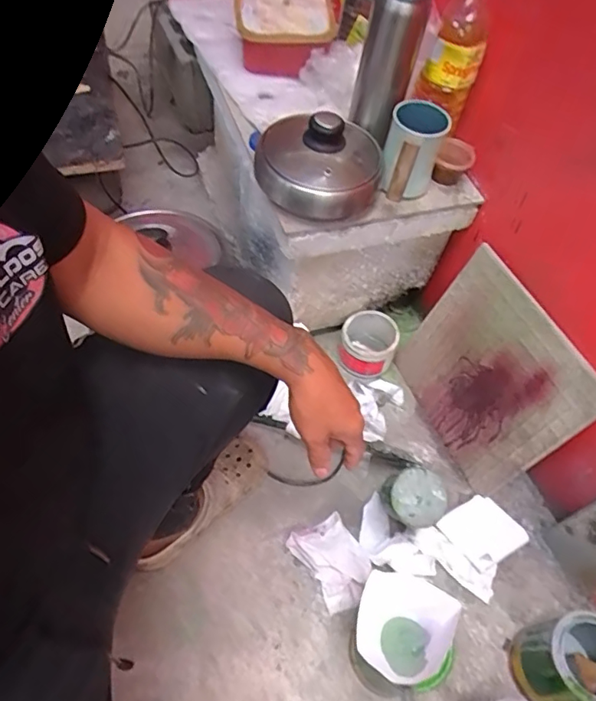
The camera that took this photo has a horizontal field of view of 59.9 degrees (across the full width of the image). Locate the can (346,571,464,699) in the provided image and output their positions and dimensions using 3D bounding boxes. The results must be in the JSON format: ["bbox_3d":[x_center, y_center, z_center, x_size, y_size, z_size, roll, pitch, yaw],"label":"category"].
[{"bbox_3d":[0.124,0.366,0.658,0.118,0.169,0.120,17,55,5],"label":"can"}]

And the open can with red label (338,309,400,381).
[{"bbox_3d":[0.130,-0.006,0.976,0.100,0.082,0.110,3,55,-5],"label":"open can with red label"}]

